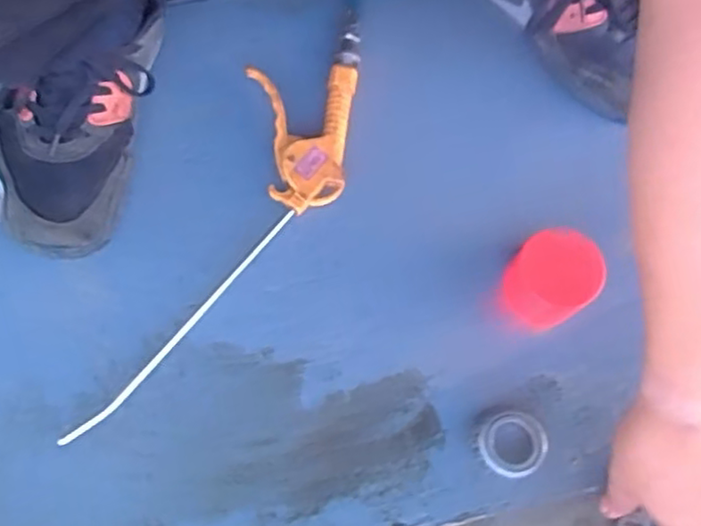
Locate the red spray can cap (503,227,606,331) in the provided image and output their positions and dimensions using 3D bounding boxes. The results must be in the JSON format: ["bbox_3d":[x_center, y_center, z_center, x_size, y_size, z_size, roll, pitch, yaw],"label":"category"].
[{"bbox_3d":[0.155,0.013,0.524,0.064,0.056,0.062,0,73,-2],"label":"red spray can cap"}]

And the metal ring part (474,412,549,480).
[{"bbox_3d":[0.118,0.134,0.495,0.051,0.021,0.046,-9,74,-4],"label":"metal ring part"}]

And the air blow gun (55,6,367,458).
[{"bbox_3d":[-0.083,-0.037,0.536,0.108,0.024,0.400,25,74,6],"label":"air blow gun"}]

